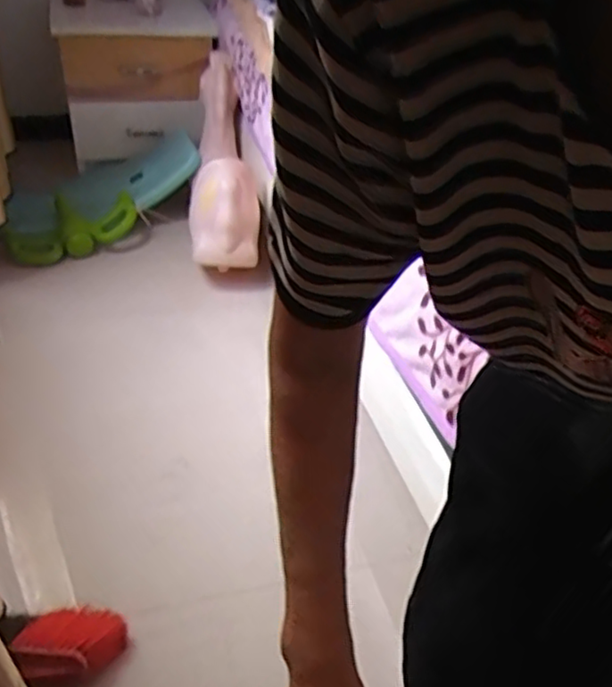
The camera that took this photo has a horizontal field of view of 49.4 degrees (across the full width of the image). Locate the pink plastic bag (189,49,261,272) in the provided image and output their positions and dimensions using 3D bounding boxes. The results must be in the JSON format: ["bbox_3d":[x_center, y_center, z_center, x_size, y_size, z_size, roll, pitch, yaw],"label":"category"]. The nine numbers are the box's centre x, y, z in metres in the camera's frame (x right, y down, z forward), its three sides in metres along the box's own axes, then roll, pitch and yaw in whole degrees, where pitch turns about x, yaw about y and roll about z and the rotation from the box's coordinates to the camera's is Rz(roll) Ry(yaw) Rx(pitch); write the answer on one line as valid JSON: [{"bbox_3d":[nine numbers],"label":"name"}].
[{"bbox_3d":[-0.227,-0.505,1.770,0.168,0.201,0.621,-2,69,-12],"label":"pink plastic bag"}]

